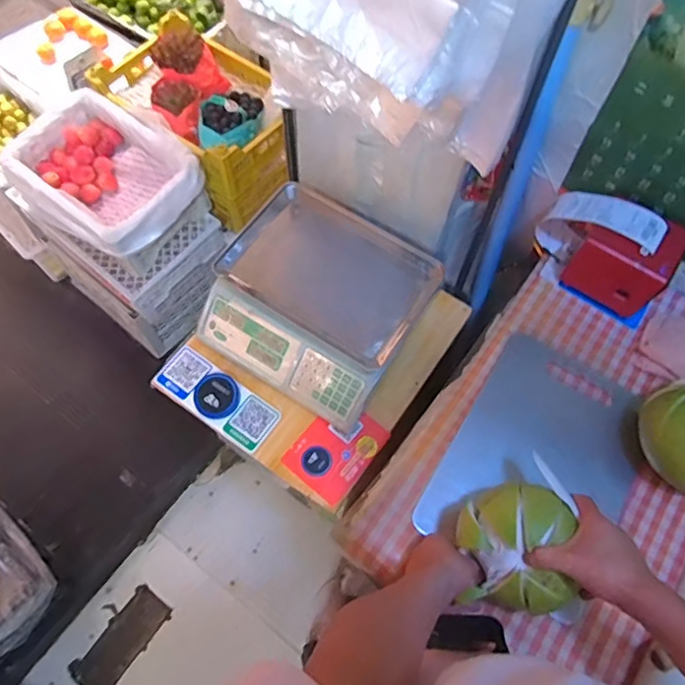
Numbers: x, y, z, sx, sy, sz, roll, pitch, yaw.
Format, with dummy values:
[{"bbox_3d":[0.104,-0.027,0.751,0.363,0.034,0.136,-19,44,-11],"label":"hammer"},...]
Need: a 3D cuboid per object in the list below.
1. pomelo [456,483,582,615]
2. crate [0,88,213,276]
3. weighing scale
[{"bbox_3d":[0.193,0.239,0.641,0.122,0.118,0.131,7,65,1],"label":"pomelo"},{"bbox_3d":[-0.554,-0.368,1.287,0.407,0.187,0.297,35,69,13],"label":"crate"},{"bbox_3d":[-0.043,-0.075,0.950,0.336,0.119,0.311,31,68,11],"label":"weighing scale"}]

